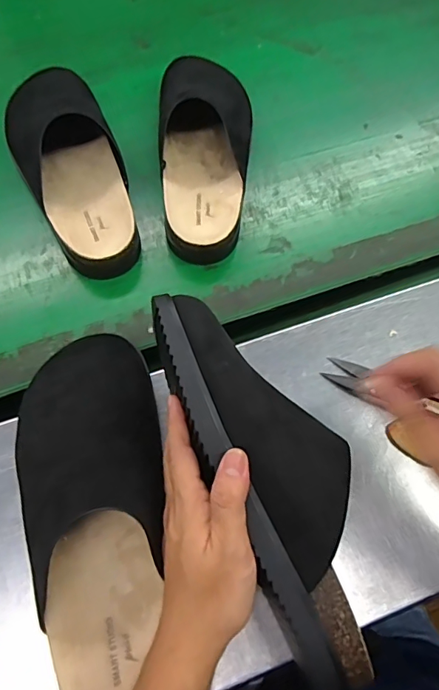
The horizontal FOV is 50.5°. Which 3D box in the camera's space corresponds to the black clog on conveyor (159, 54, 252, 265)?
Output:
[{"bbox_3d":[-0.014,-0.219,0.508,0.103,0.073,0.264,-2,67,-2],"label":"black clog on conveyor"}]

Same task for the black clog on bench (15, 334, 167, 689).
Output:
[{"bbox_3d":[-0.087,0.116,0.338,0.107,0.088,0.255,-14,68,-7],"label":"black clog on bench"}]

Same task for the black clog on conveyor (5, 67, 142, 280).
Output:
[{"bbox_3d":[-0.157,-0.196,0.501,0.110,0.069,0.265,-22,69,-10],"label":"black clog on conveyor"}]

